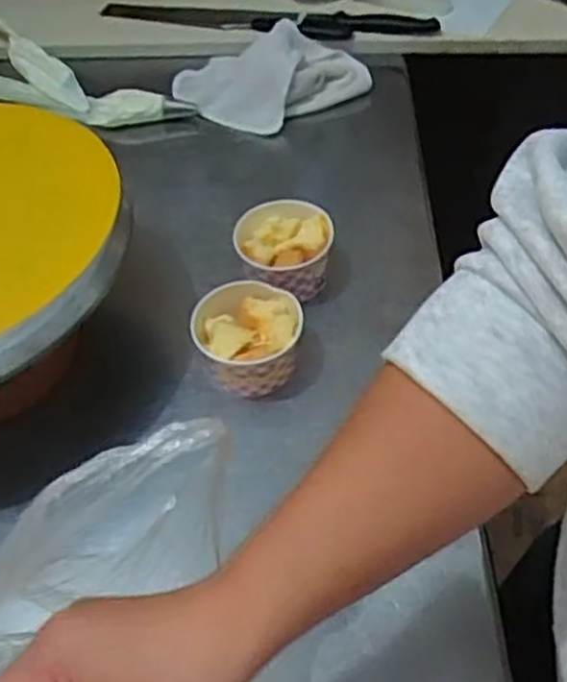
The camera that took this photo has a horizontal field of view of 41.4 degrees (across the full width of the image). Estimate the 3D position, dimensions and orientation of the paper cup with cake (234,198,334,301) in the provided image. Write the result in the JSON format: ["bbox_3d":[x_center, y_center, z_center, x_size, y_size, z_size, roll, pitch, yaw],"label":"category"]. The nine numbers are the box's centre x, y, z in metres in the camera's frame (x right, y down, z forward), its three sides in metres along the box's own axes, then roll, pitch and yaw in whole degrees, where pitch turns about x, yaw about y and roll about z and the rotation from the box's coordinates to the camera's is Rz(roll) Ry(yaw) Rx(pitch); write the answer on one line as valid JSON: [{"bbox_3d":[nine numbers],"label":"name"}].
[{"bbox_3d":[0.001,-0.074,0.662,0.083,0.059,0.081,-2,51,2],"label":"paper cup with cake"}]

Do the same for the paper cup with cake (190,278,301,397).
[{"bbox_3d":[-0.028,0.002,0.602,0.082,0.065,0.081,-2,51,2],"label":"paper cup with cake"}]

